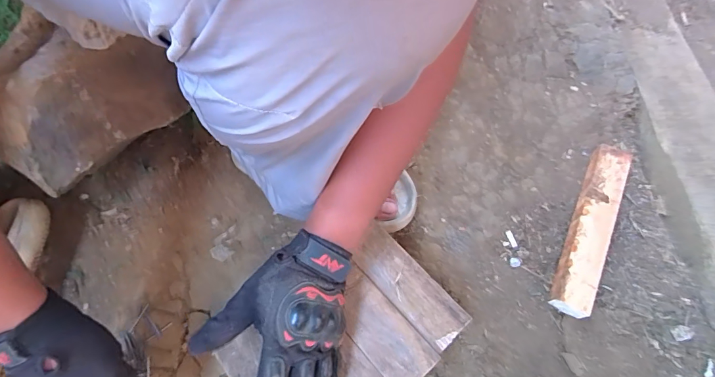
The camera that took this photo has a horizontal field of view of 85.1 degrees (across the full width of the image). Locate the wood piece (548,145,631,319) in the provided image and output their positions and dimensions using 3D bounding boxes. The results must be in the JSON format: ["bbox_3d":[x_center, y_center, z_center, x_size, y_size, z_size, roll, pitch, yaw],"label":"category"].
[{"bbox_3d":[0.341,0.052,0.569,0.053,0.036,0.281,27,66,11],"label":"wood piece"}]

